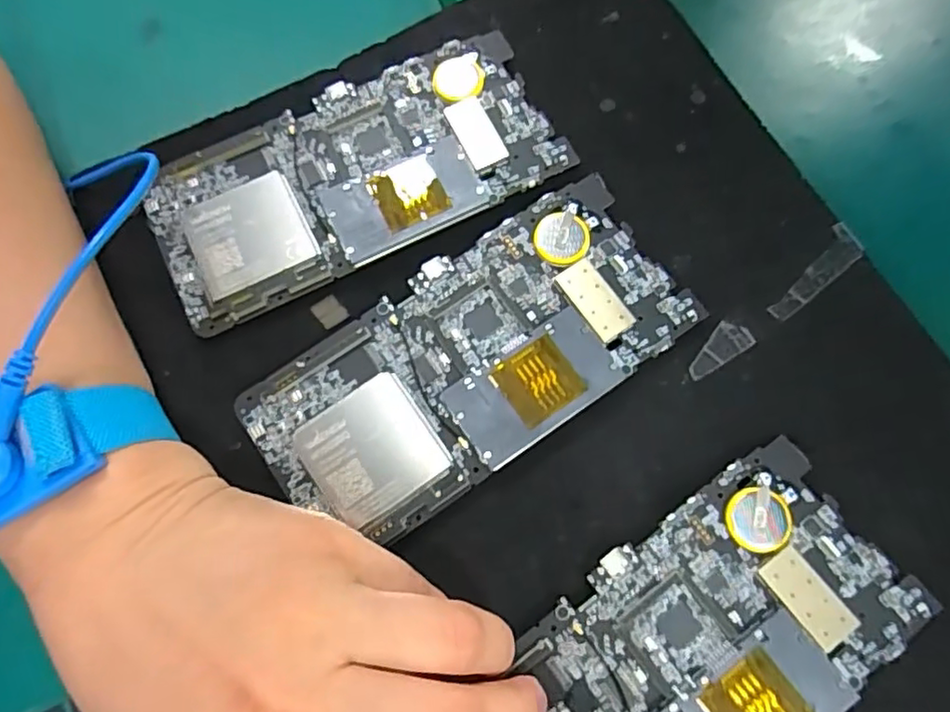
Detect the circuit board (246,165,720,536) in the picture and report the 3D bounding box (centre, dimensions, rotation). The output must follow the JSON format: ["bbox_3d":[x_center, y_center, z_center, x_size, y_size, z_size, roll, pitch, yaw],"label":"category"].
[{"bbox_3d":[-0.001,0.001,0.224,0.151,0.006,0.071,-31,77,-15],"label":"circuit board"}]

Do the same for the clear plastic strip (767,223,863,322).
[{"bbox_3d":[0.124,-0.029,0.231,0.043,0.004,0.013,-43,81,-17],"label":"clear plastic strip"}]

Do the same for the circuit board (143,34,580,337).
[{"bbox_3d":[-0.046,-0.069,0.243,0.151,0.005,0.071,-24,76,-6],"label":"circuit board"}]

